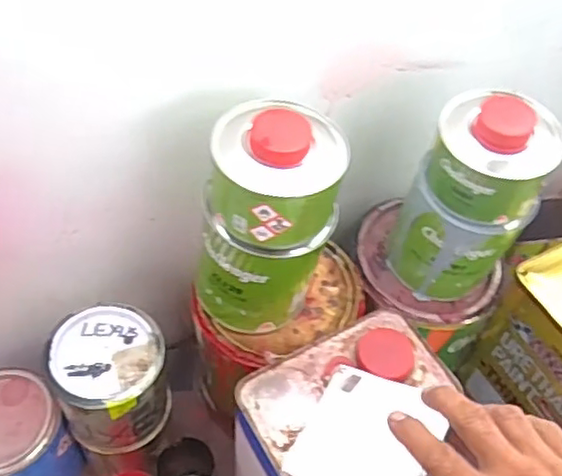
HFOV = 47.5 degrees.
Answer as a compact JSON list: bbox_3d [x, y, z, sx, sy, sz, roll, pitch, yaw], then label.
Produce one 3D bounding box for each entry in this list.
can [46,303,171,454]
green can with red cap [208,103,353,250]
[{"bbox_3d":[-0.154,0.132,0.594,0.093,0.111,0.099,2,53,-3],"label":"can"},{"bbox_3d":[-0.004,-0.046,0.486,0.103,0.088,0.084,0,53,-4],"label":"green can with red cap"}]

